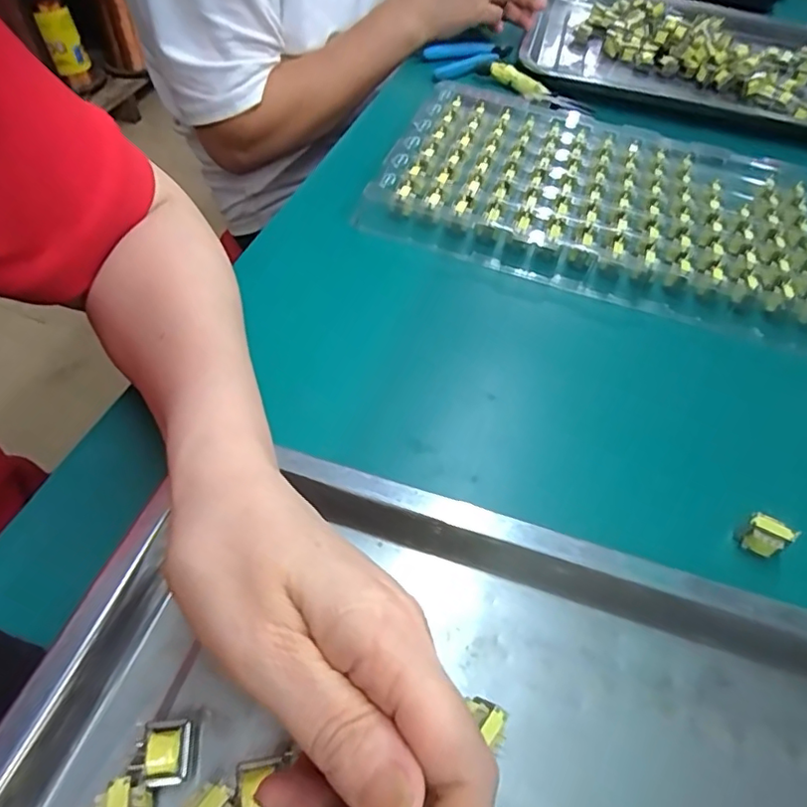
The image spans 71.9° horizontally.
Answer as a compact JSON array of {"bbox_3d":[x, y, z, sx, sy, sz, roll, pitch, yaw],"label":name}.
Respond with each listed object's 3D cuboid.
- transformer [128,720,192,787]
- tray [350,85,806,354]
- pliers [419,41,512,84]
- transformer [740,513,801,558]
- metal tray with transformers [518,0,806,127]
[{"bbox_3d":[-0.084,0.125,0.199,0.018,0.015,0.019,1,55,-4],"label":"transformer"},{"bbox_3d":[0.160,-0.157,0.439,0.339,0.033,0.204,19,56,9],"label":"tray"},{"bbox_3d":[0.073,-0.366,0.587,0.102,0.021,0.040,-19,58,-17],"label":"pliers"},{"bbox_3d":[0.172,0.063,0.263,0.018,0.016,0.012,27,57,14],"label":"transformer"},{"bbox_3d":[0.336,-0.401,0.622,0.384,0.030,0.289,12,53,4],"label":"metal tray with transformers"}]

